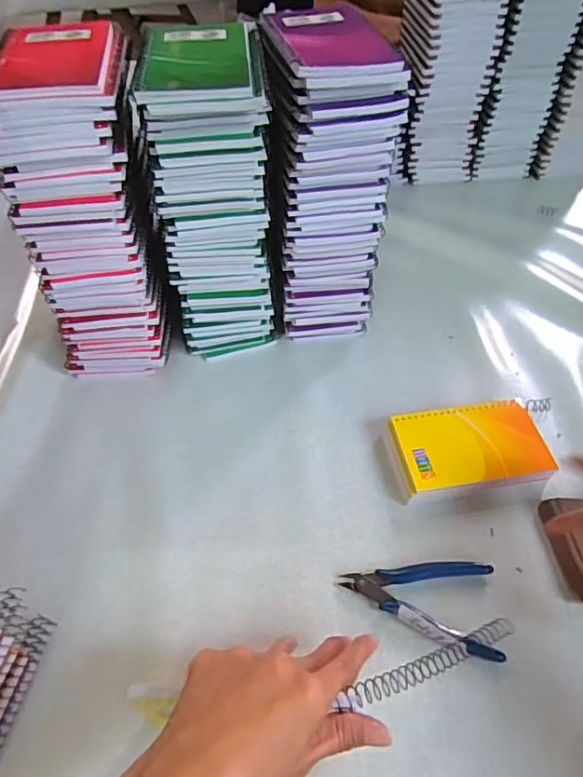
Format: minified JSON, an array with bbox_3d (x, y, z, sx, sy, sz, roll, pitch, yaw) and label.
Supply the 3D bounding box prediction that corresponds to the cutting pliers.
[{"bbox_3d":[0.098,0.158,0.405,0.117,0.011,0.069,9,51,6],"label":"cutting pliers"}]

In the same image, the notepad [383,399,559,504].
[{"bbox_3d":[0.162,0.056,0.486,0.139,0.023,0.087,-9,51,-8],"label":"notepad"}]

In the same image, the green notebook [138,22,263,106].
[{"bbox_3d":[-0.071,-0.250,0.400,0.085,0.007,0.123,-4,53,-6],"label":"green notebook"}]

